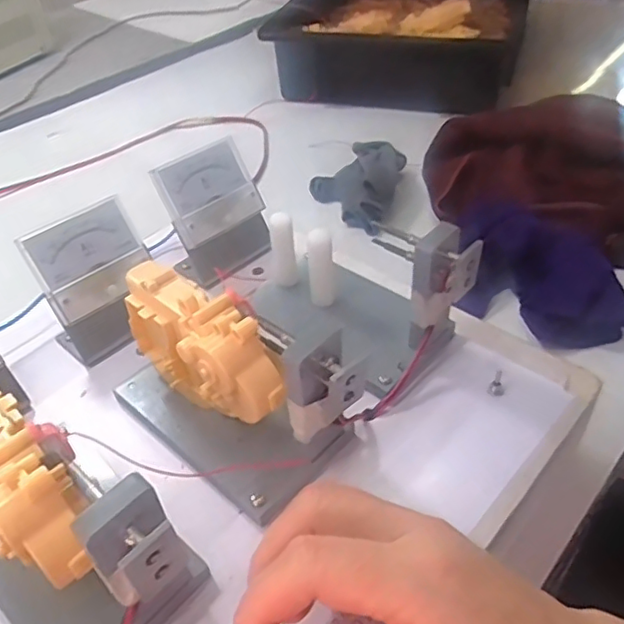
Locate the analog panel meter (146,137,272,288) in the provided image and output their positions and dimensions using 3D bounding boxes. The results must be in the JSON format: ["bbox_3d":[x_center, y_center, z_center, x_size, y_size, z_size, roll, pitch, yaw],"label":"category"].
[{"bbox_3d":[-0.063,-0.068,0.401,0.066,0.070,0.047,-34,50,-28],"label":"analog panel meter"}]

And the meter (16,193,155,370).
[{"bbox_3d":[-0.127,-0.019,0.356,0.067,0.068,0.045,-33,50,-28],"label":"meter"}]

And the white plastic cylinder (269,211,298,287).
[{"bbox_3d":[-0.018,-0.039,0.375,0.015,0.049,0.011,-8,43,-4],"label":"white plastic cylinder"}]

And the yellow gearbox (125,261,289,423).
[{"bbox_3d":[-0.055,0.012,0.281,0.039,0.038,0.099,-34,51,-28],"label":"yellow gearbox"}]

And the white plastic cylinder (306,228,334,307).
[{"bbox_3d":[0.005,-0.026,0.362,0.014,0.049,0.013,-5,43,0],"label":"white plastic cylinder"}]

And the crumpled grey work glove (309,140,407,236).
[{"bbox_3d":[0.043,-0.133,0.594,0.088,0.047,0.115,6,44,11],"label":"crumpled grey work glove"}]

